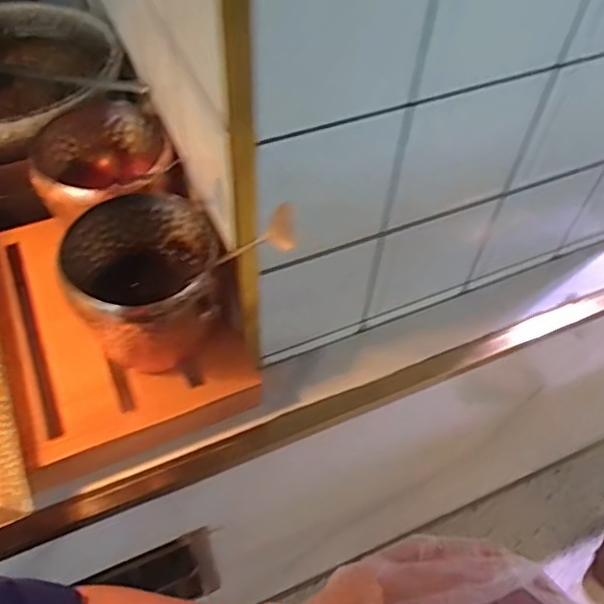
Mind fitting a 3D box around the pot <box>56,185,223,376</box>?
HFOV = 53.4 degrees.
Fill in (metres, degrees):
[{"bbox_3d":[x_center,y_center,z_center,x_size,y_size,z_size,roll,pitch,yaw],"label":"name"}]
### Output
[{"bbox_3d":[-0.154,-0.017,0.608,0.140,0.126,0.155,-19,57,-16],"label":"pot"}]

